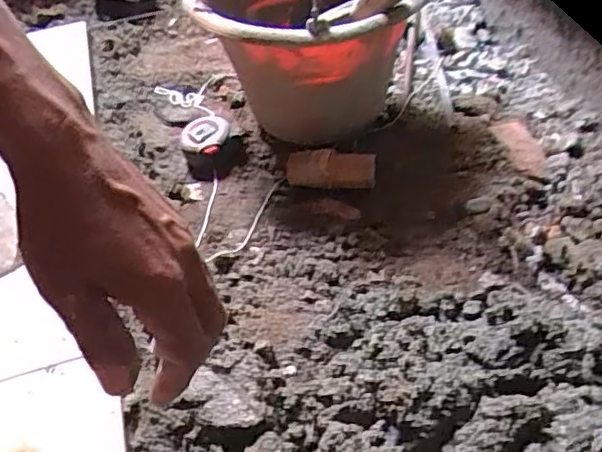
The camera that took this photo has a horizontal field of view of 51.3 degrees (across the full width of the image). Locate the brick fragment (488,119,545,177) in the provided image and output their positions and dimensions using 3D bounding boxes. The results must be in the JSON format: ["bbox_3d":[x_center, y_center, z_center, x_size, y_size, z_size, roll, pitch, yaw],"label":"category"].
[{"bbox_3d":[0.234,-0.088,0.679,0.042,0.014,0.101,-7,45,-1],"label":"brick fragment"}]

